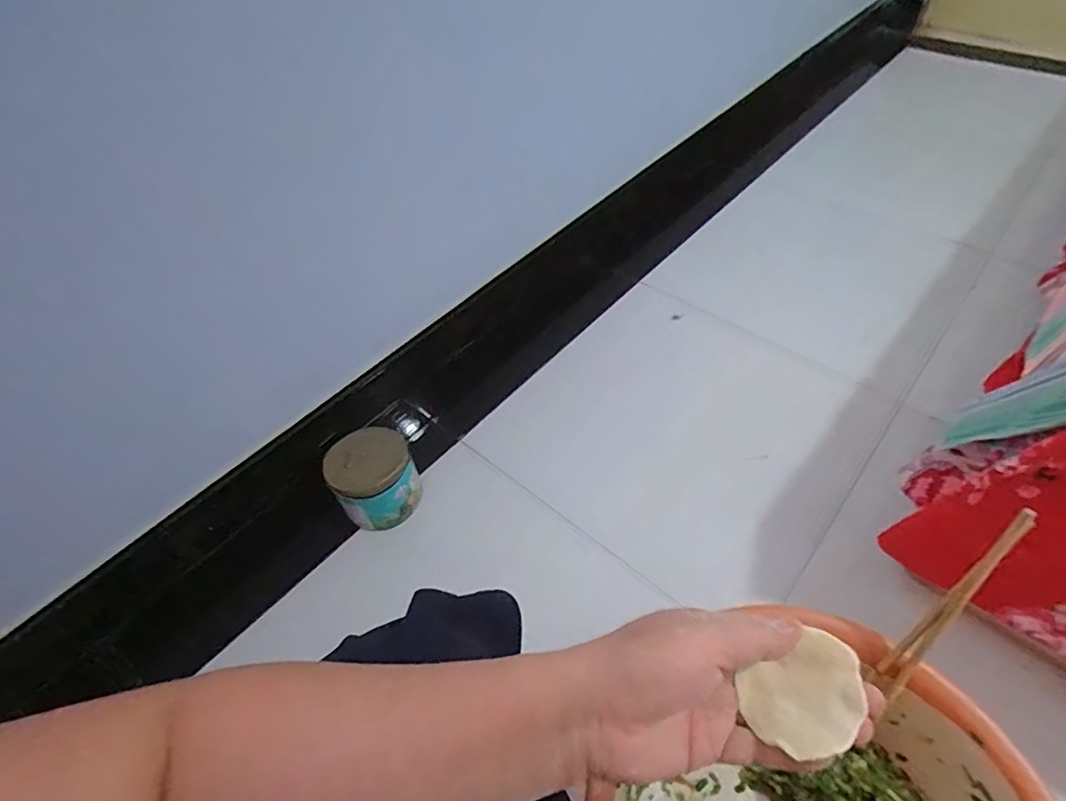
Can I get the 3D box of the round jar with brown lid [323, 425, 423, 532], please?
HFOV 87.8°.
[{"bbox_3d":[-0.260,0.123,0.908,0.126,0.112,0.117,-2,51,2],"label":"round jar with brown lid"}]

